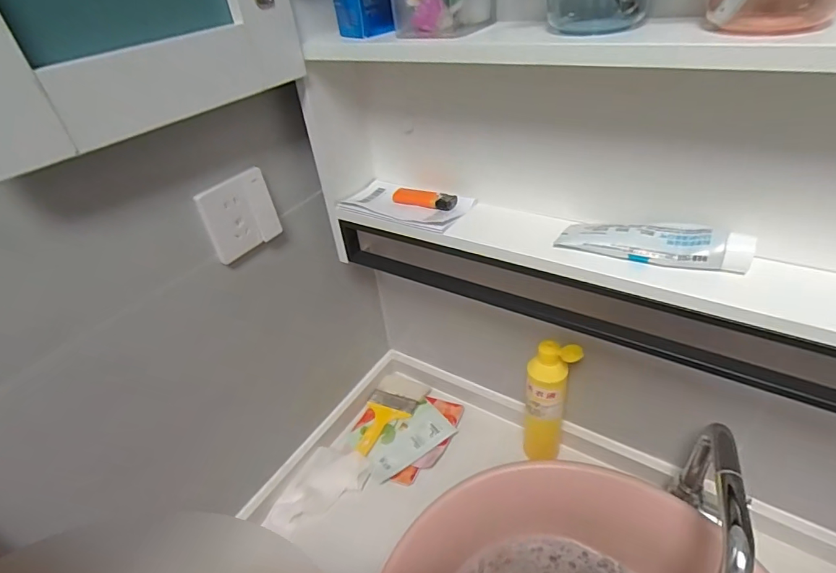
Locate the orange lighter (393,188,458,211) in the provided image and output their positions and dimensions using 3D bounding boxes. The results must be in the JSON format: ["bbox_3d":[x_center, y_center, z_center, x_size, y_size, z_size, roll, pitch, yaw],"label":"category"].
[{"bbox_3d":[0.006,-0.109,0.584,0.082,0.014,0.023,10,40,22],"label":"orange lighter"}]

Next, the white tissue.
[{"bbox_3d":[-0.147,0.314,0.715,0.096,0.024,0.150,14,42,26],"label":"white tissue"}]

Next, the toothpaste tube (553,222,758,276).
[{"bbox_3d":[0.220,-0.046,0.445,0.161,0.029,0.043,12,41,25],"label":"toothpaste tube"}]

